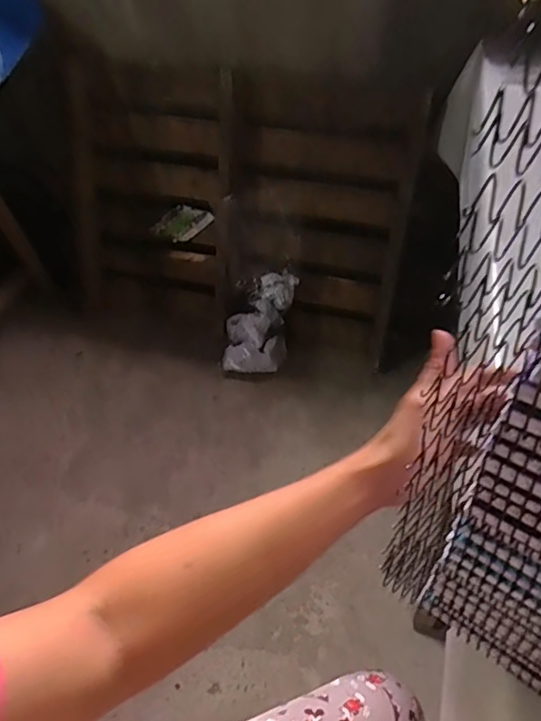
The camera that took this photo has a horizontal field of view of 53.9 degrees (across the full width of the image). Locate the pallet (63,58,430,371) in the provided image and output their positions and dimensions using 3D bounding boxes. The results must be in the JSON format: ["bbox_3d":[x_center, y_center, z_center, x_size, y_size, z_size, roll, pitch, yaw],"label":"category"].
[{"bbox_3d":[-0.107,-0.407,1.546,0.961,0.744,0.142,8,25,8],"label":"pallet"}]

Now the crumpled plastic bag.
[{"bbox_3d":[-0.031,-0.099,1.550,0.209,0.232,0.179,0,46,1],"label":"crumpled plastic bag"}]

